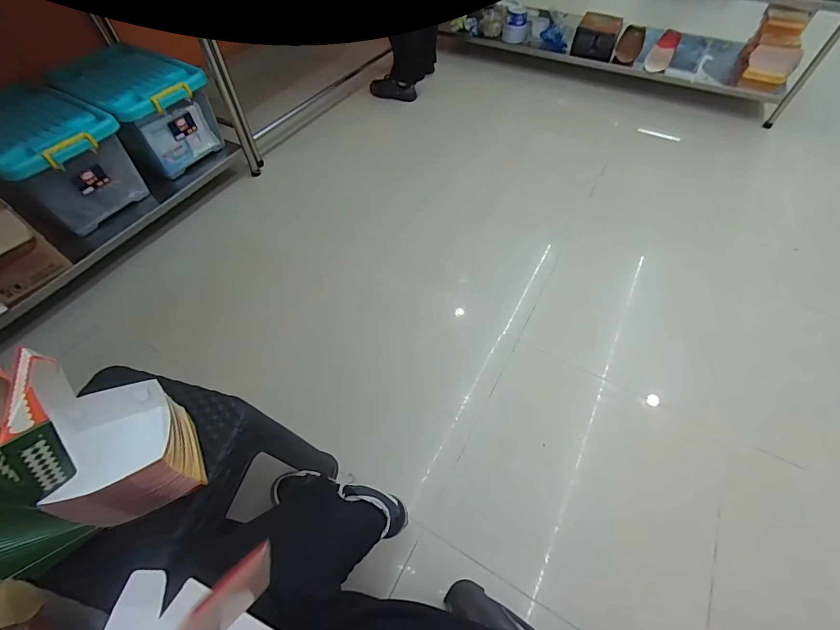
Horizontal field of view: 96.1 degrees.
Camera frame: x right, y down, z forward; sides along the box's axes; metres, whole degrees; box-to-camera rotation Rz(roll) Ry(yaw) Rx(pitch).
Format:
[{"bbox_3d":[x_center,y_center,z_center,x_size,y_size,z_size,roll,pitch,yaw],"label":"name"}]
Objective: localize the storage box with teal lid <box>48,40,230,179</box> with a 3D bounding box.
[{"bbox_3d":[-1.035,-0.752,1.388,0.494,0.269,0.354,26,59,18],"label":"storage box with teal lid"}]

